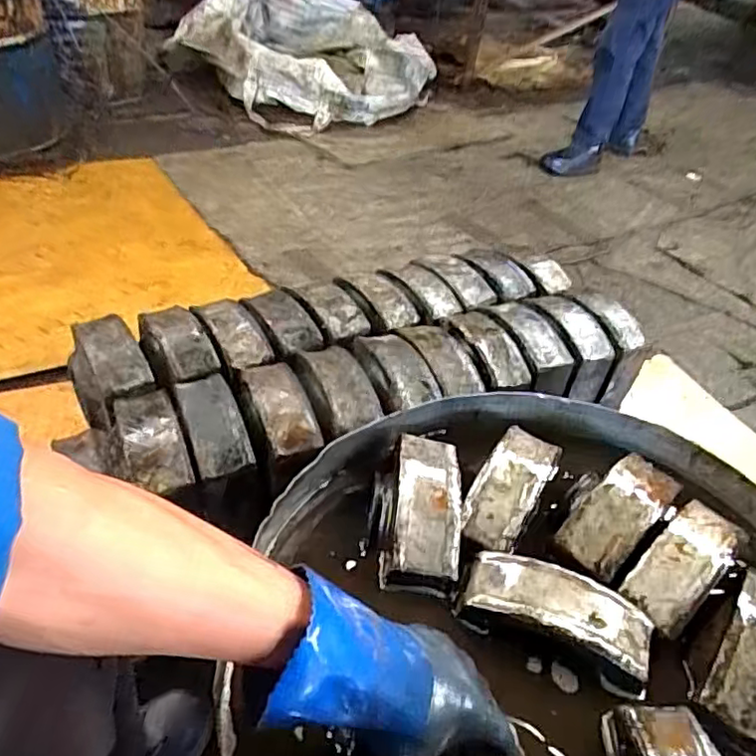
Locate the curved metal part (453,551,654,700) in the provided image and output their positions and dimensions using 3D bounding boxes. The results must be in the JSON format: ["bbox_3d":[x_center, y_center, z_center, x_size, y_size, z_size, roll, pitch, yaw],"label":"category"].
[{"bbox_3d":[0.157,0.205,0.544,0.163,0.041,0.067,19,42,13],"label":"curved metal part"}]

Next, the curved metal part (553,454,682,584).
[{"bbox_3d":[0.241,0.132,0.619,0.152,0.030,0.064,-30,53,-35],"label":"curved metal part"}]

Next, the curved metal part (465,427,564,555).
[{"bbox_3d":[0.137,0.108,0.633,0.060,0.032,0.150,25,44,19],"label":"curved metal part"}]

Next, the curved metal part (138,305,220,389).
[{"bbox_3d":[-0.265,-0.043,0.814,0.078,0.034,0.128,-20,48,-28],"label":"curved metal part"}]

